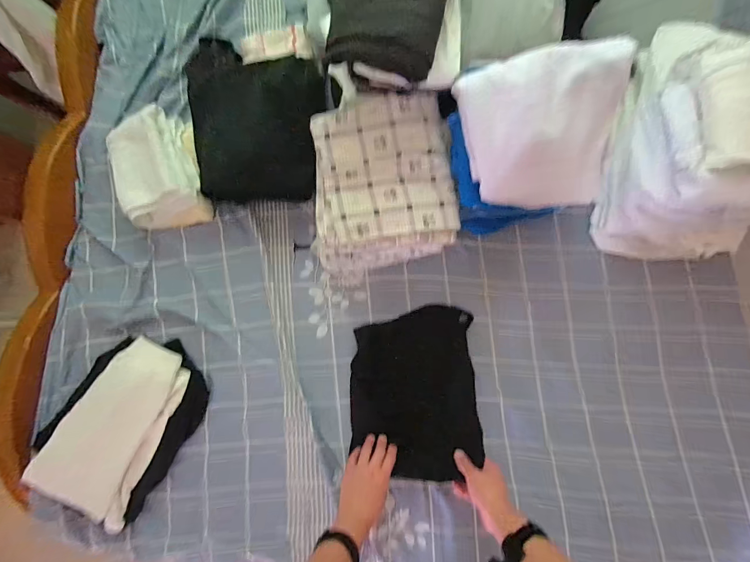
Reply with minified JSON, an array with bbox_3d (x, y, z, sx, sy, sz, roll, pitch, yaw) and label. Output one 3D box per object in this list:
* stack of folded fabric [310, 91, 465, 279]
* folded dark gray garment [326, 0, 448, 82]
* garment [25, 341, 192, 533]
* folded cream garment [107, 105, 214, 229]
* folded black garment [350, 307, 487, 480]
[{"bbox_3d":[0.015,-0.177,0.682,0.265,0.172,0.309,-4,83,2],"label":"stack of folded fabric"},{"bbox_3d":[0.026,-0.451,0.534,0.179,0.042,0.225,16,102,3],"label":"folded dark gray garment"},{"bbox_3d":[-0.522,0.288,0.671,0.182,0.046,0.341,23,85,5],"label":"garment"},{"bbox_3d":[-0.488,-0.239,0.748,0.187,0.100,0.229,-13,83,1],"label":"folded cream garment"},{"bbox_3d":[0.078,0.222,0.681,0.252,0.045,0.325,-2,83,2],"label":"folded black garment"}]

